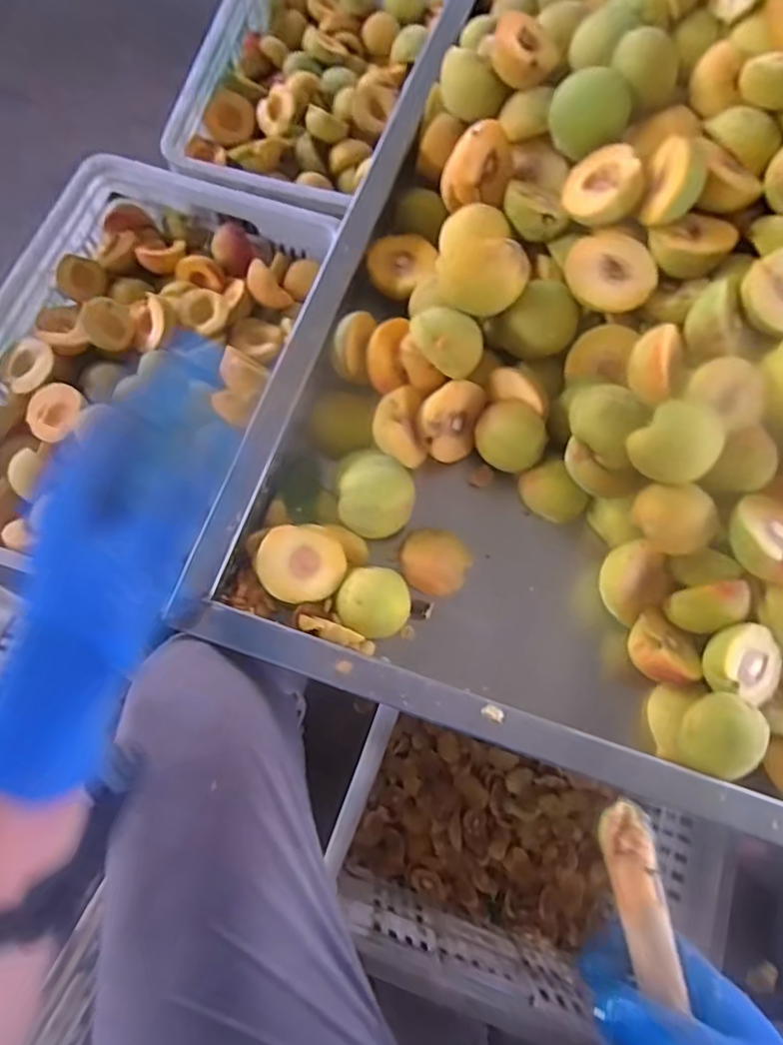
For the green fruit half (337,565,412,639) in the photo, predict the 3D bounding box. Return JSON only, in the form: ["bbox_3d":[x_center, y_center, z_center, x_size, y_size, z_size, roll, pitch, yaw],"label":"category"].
[{"bbox_3d":[-0.013,0.062,0.463,0.055,0.025,0.051,1,73,-2],"label":"green fruit half"}]

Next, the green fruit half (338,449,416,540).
[{"bbox_3d":[-0.013,-0.025,0.478,0.058,0.036,0.073,-5,73,-3],"label":"green fruit half"}]

